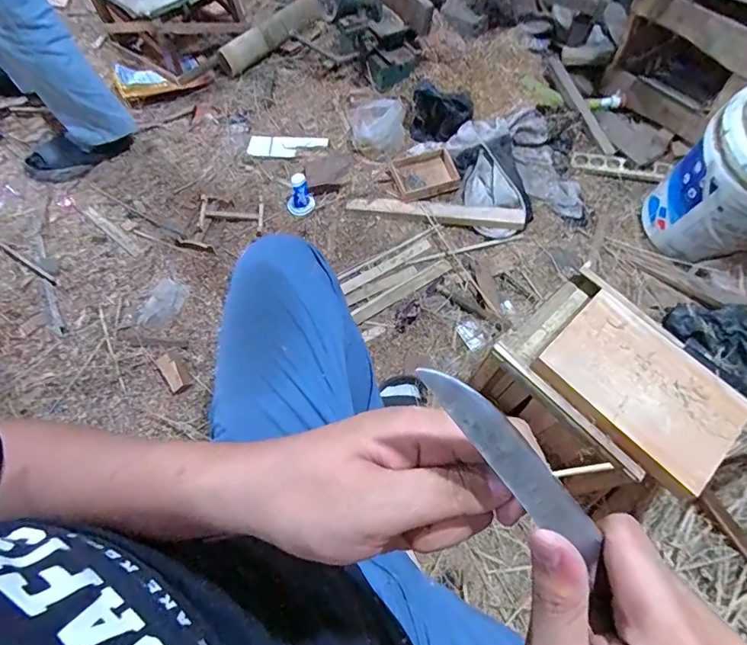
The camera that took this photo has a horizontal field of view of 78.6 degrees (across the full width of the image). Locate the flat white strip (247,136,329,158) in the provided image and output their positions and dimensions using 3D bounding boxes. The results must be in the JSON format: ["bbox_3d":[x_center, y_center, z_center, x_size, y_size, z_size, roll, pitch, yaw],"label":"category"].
[{"bbox_3d":[-0.245,-0.498,1.296,0.221,0.011,0.080,5,64,5],"label":"flat white strip"}]

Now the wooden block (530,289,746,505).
[{"bbox_3d":[0.425,0.099,0.728,0.199,0.039,0.285,-37,69,-21],"label":"wooden block"}]

